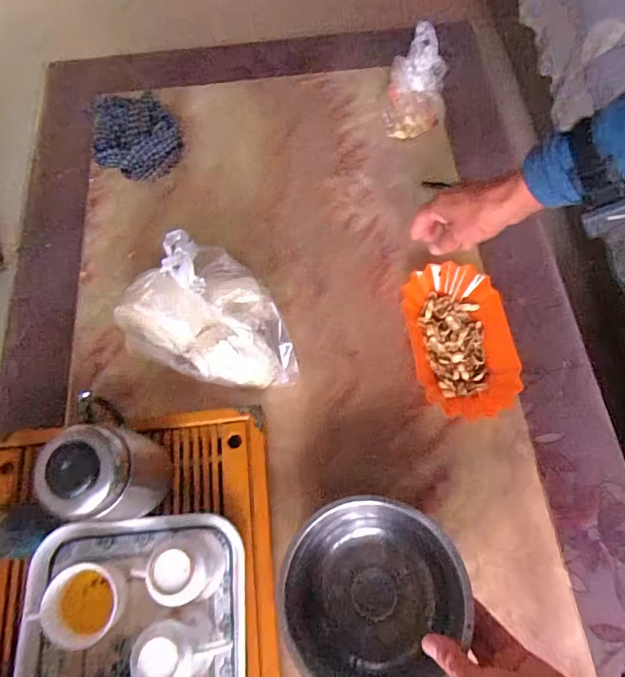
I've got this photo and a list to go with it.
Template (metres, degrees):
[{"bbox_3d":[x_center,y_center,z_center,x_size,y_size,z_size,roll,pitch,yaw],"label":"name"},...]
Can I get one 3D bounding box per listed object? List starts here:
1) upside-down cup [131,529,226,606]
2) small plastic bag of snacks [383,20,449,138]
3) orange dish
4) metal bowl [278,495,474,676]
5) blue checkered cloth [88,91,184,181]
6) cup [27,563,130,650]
[{"bbox_3d":[-0.137,0.235,0.472,0.082,0.069,0.067,13,69,7],"label":"upside-down cup"},{"bbox_3d":[0.172,-0.401,0.725,0.095,0.133,0.092,6,70,4],"label":"small plastic bag of snacks"},{"bbox_3d":[0.200,-0.001,0.619,0.129,0.035,0.211,-8,70,-2],"label":"orange dish"},{"bbox_3d":[0.059,0.264,0.472,0.176,0.074,0.184,0,70,1],"label":"metal bowl"},{"bbox_3d":[-0.299,-0.354,0.764,0.141,0.030,0.203,-16,70,-4],"label":"blue checkered cloth"},{"bbox_3d":[-0.233,0.271,0.466,0.070,0.056,0.066,-1,68,1],"label":"cup"}]

